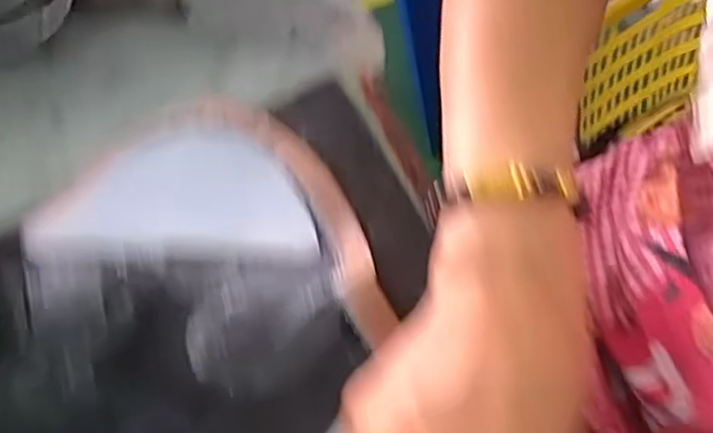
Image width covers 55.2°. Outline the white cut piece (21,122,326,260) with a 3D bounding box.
[{"bbox_3d":[-0.096,-0.014,0.366,0.150,0.007,0.073,-1,62,9],"label":"white cut piece"}]

